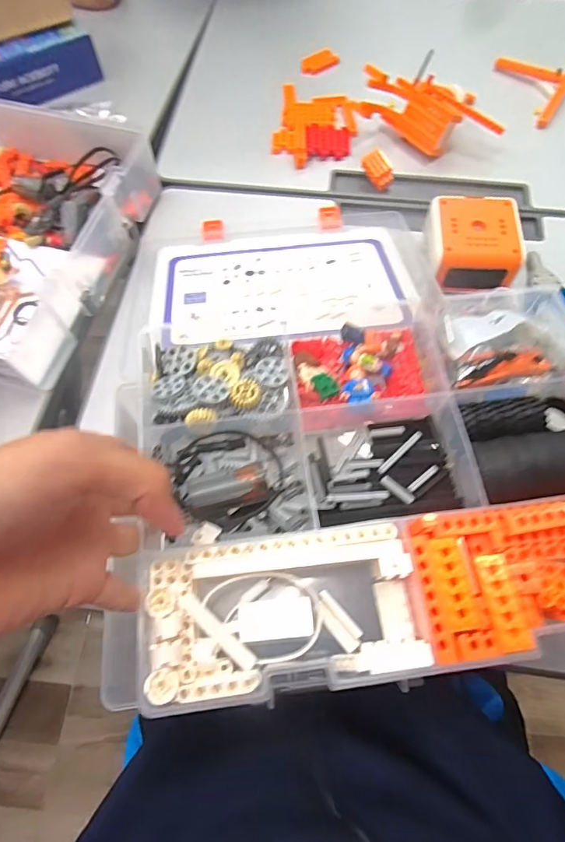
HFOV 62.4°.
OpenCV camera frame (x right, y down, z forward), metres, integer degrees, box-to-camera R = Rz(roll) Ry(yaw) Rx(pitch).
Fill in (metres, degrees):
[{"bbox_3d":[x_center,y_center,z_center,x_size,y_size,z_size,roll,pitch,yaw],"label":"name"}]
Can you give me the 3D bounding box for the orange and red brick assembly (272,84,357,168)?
[{"bbox_3d":[0.044,-0.397,0.623,0.104,0.017,0.154,7,66,5],"label":"orange and red brick assembly"}]

